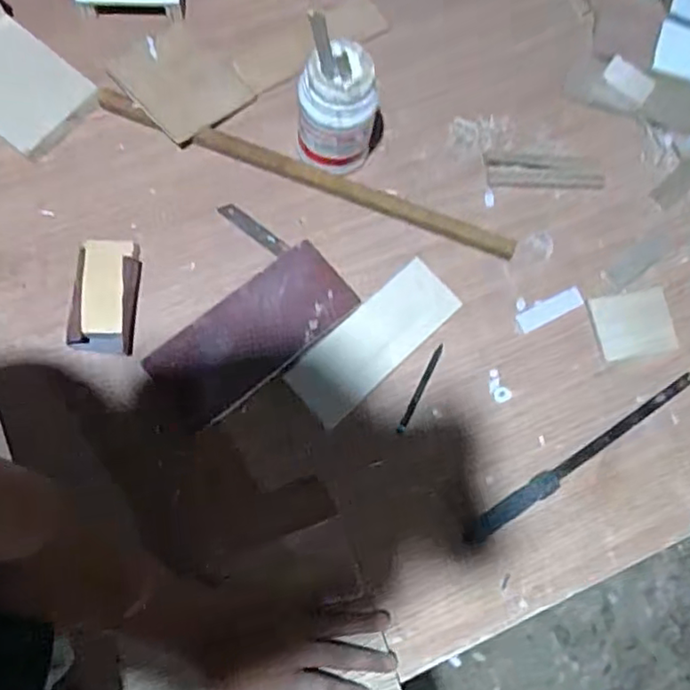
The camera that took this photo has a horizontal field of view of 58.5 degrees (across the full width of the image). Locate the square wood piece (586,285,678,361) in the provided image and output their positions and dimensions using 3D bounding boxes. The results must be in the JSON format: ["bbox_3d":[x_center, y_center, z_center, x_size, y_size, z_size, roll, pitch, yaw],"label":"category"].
[{"bbox_3d":[0.311,-0.023,0.666,0.091,0.005,0.070,-10,78,-7],"label":"square wood piece"}]

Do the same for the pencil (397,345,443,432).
[{"bbox_3d":[0.076,0.043,0.617,0.007,0.004,0.096,28,76,2],"label":"pencil"}]

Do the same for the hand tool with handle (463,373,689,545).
[{"bbox_3d":[0.243,0.111,0.623,0.299,0.015,0.022,-32,82,-11],"label":"hand tool with handle"}]

